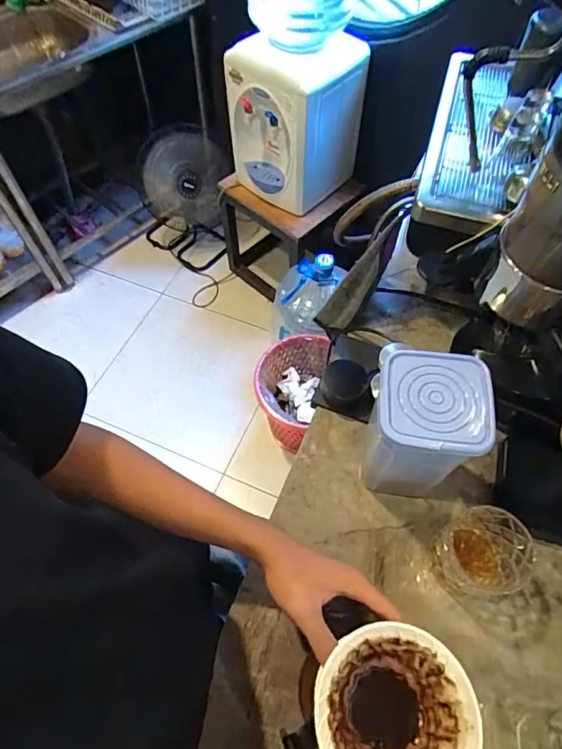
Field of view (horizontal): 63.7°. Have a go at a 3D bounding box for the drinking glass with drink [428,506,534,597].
[{"bbox_3d":[0.217,0.197,0.505,0.085,0.088,0.084,-1,60,-1],"label":"drinking glass with drink"}]

